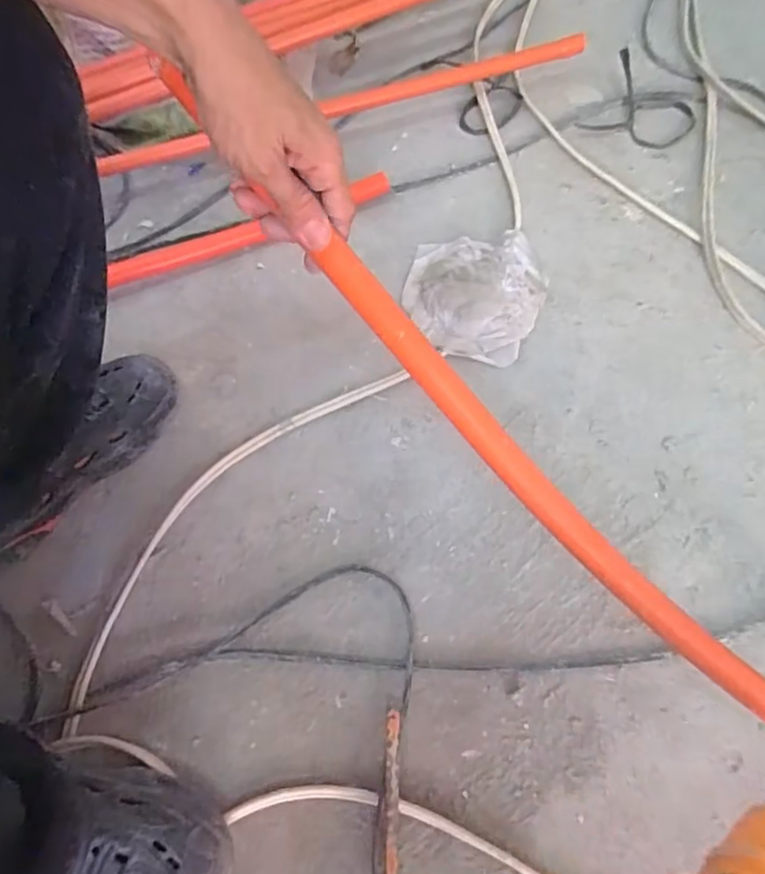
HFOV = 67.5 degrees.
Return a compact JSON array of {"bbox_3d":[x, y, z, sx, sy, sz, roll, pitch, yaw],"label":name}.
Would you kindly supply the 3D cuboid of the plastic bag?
[{"bbox_3d":[0.103,-0.168,0.641,0.150,0.024,0.168,13,69,10],"label":"plastic bag"}]

